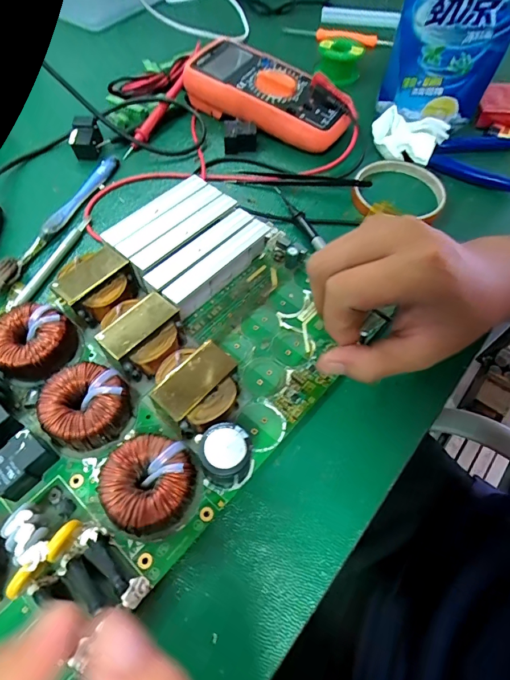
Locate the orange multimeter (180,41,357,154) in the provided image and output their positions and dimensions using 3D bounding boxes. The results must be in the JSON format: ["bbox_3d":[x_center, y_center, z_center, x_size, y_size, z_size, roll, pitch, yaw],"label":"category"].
[{"bbox_3d":[0.018,-0.247,0.408,0.169,0.047,0.074,32,65,15],"label":"orange multimeter"}]

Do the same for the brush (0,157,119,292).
[{"bbox_3d":[-0.167,-0.105,0.340,0.013,0.018,0.175,18,62,8],"label":"brush"}]

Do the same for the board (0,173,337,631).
[{"bbox_3d":[-0.081,0.023,0.252,0.189,0.035,0.310,37,65,19],"label":"board"}]

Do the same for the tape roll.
[{"bbox_3d":[0.133,-0.139,0.367,0.082,0.009,0.082,1,61,-1],"label":"tape roll"}]

